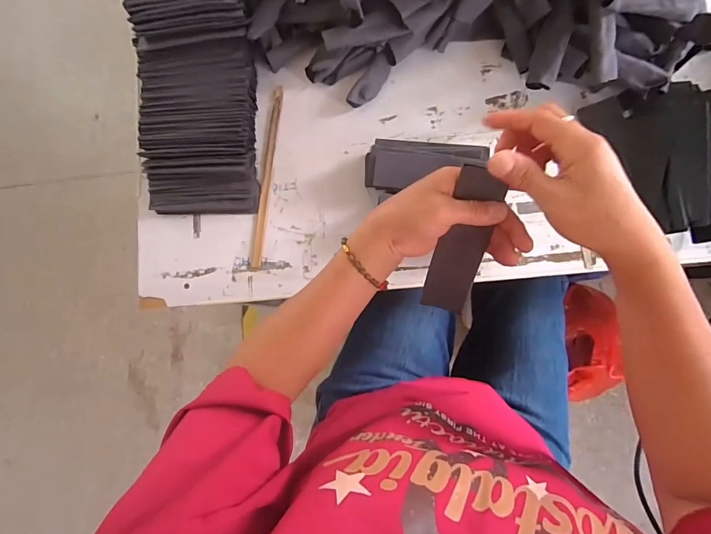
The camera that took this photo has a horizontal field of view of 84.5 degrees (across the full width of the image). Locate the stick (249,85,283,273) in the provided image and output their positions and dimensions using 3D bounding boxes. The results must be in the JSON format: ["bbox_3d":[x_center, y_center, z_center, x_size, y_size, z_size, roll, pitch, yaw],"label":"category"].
[{"bbox_3d":[-0.129,-0.131,0.569,0.016,0.007,0.268,5,84,5],"label":"stick"}]

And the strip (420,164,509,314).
[{"bbox_3d":[0.102,-0.023,0.372,0.045,0.016,0.144,13,120,6],"label":"strip"}]

